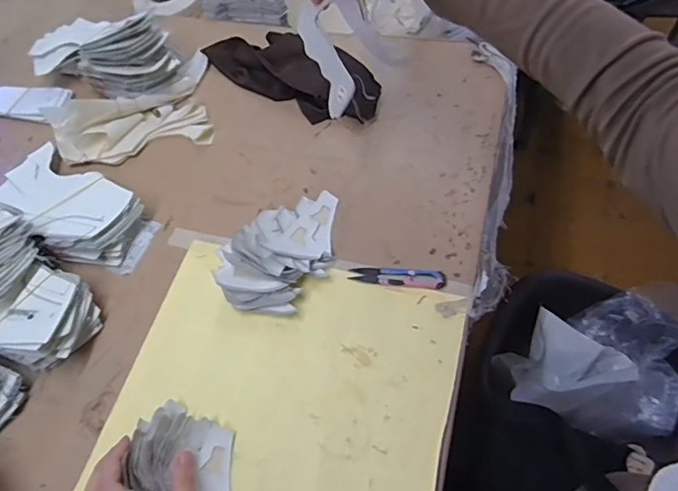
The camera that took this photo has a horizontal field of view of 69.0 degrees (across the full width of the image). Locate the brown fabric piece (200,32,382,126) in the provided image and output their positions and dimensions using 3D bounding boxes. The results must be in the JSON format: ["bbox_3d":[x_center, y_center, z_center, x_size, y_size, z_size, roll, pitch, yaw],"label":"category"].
[{"bbox_3d":[-0.065,-0.247,0.678,0.266,0.034,0.105,32,68,21],"label":"brown fabric piece"}]

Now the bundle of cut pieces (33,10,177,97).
[{"bbox_3d":[-0.327,-0.273,0.672,0.213,0.067,0.099,17,63,15],"label":"bundle of cut pieces"}]

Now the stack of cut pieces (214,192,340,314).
[{"bbox_3d":[-0.055,0.002,0.539,0.098,0.042,0.168,35,70,22],"label":"stack of cut pieces"}]

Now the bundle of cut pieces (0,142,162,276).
[{"bbox_3d":[-0.325,-0.046,0.590,0.222,0.042,0.105,30,68,20],"label":"bundle of cut pieces"}]

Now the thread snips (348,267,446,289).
[{"bbox_3d":[0.062,0.033,0.527,0.100,0.013,0.020,5,61,8],"label":"thread snips"}]

